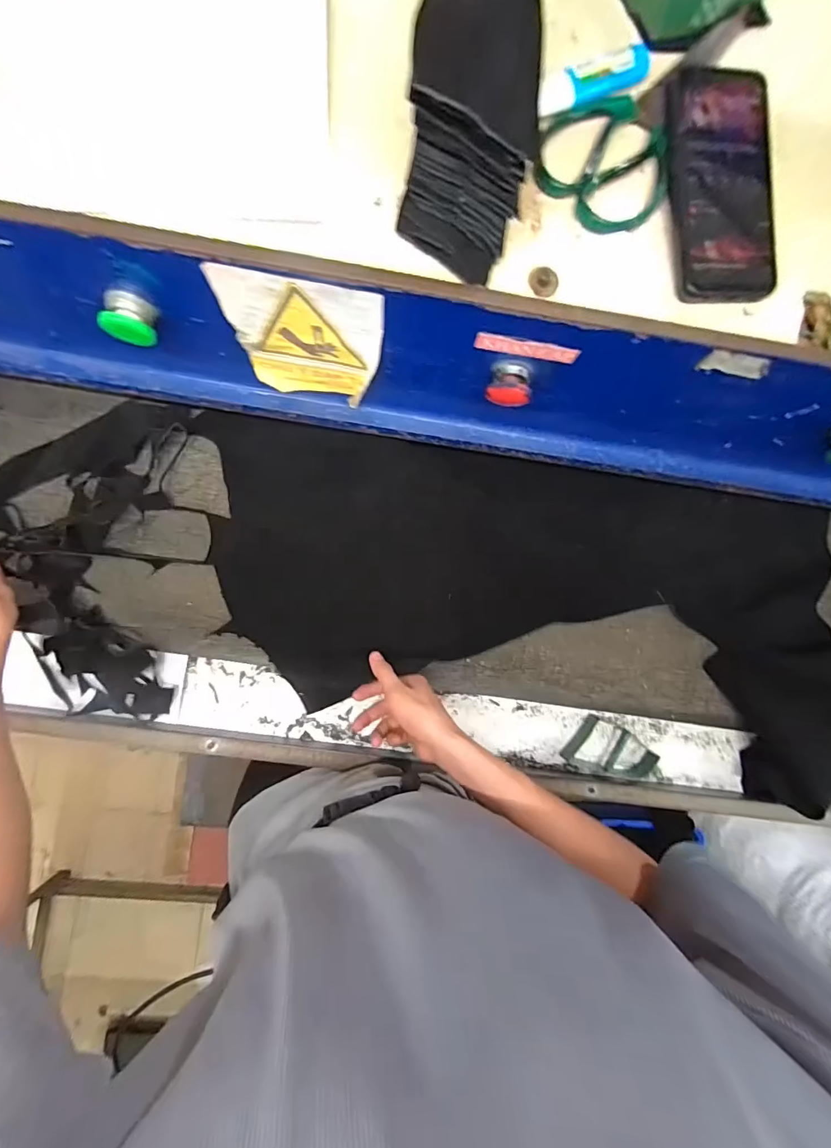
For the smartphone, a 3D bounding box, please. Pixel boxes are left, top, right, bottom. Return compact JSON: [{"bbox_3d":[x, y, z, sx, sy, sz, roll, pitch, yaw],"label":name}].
[{"bbox_3d":[0.223,-0.283,0.322,0.073,0.018,0.163,-6,88,-4],"label":"smartphone"}]

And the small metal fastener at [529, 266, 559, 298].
[{"bbox_3d":[0.093,-0.211,0.321,0.024,0.009,0.018,-14,96,-3],"label":"small metal fastener"}]

